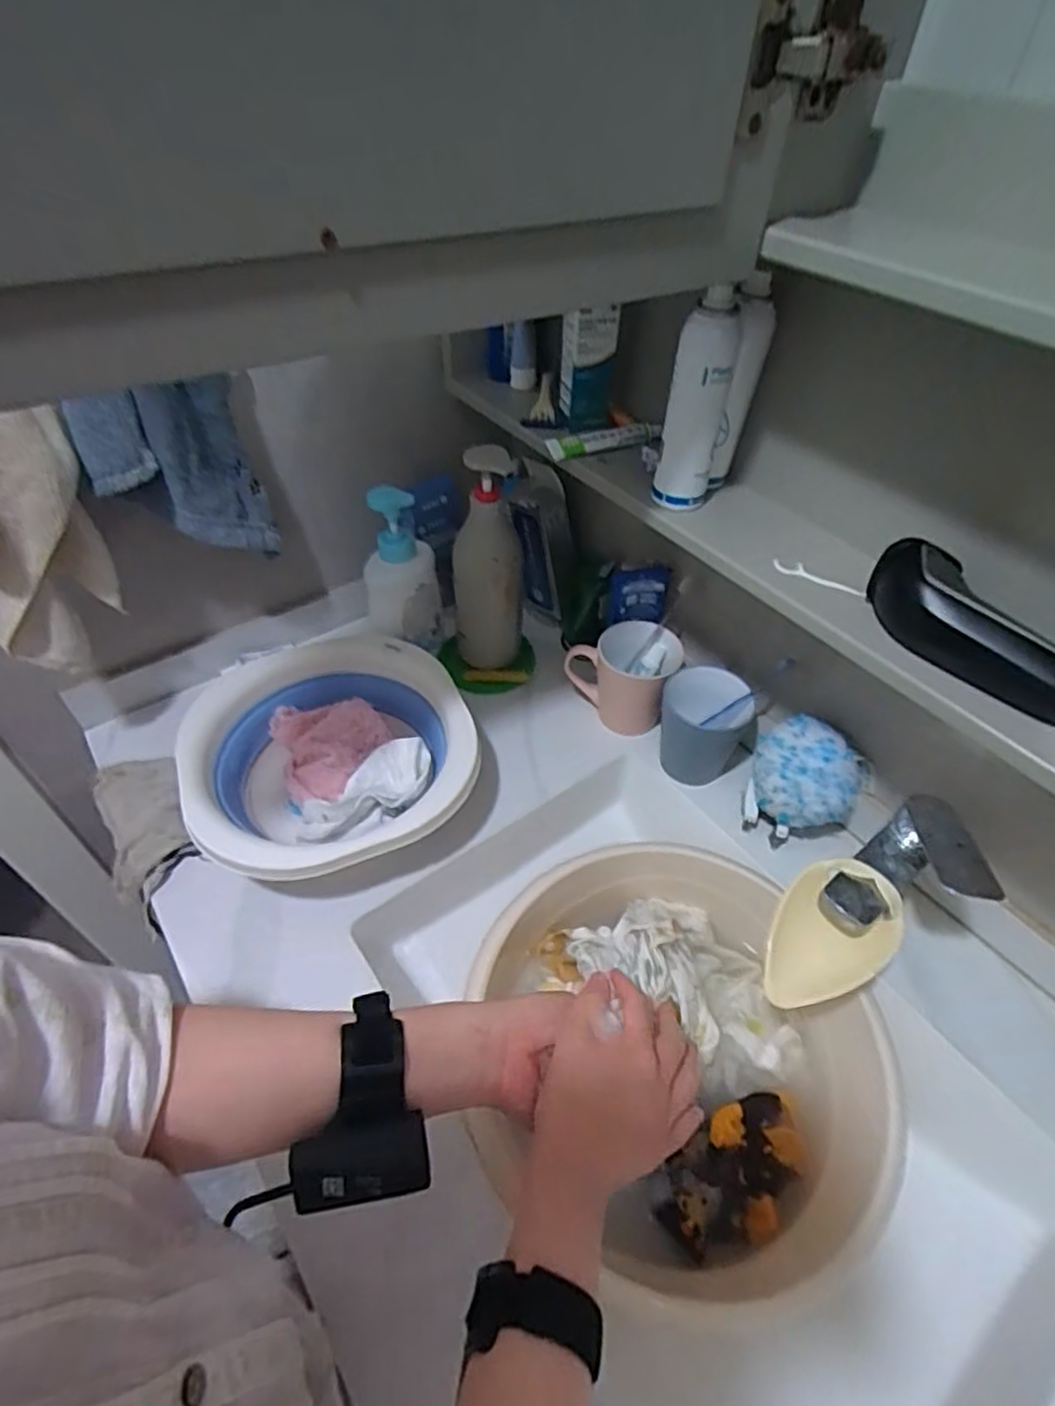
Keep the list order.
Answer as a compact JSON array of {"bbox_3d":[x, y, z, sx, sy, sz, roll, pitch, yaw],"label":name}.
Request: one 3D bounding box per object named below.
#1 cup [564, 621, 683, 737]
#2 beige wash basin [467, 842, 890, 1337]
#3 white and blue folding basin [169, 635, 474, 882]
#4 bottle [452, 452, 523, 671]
[{"bbox_3d":[0.107,-0.030,0.764,0.118,0.102,0.077,21,50,17],"label":"cup"},{"bbox_3d":[0.117,0.298,0.569,0.325,0.093,0.324,1,47,-1],"label":"beige wash basin"},{"bbox_3d":[-0.188,0.058,0.673,0.253,0.102,0.269,1,47,-1],"label":"white and blue folding basin"},{"bbox_3d":[-0.045,-0.152,0.746,0.073,0.260,0.059,-5,48,-6],"label":"bottle"}]

